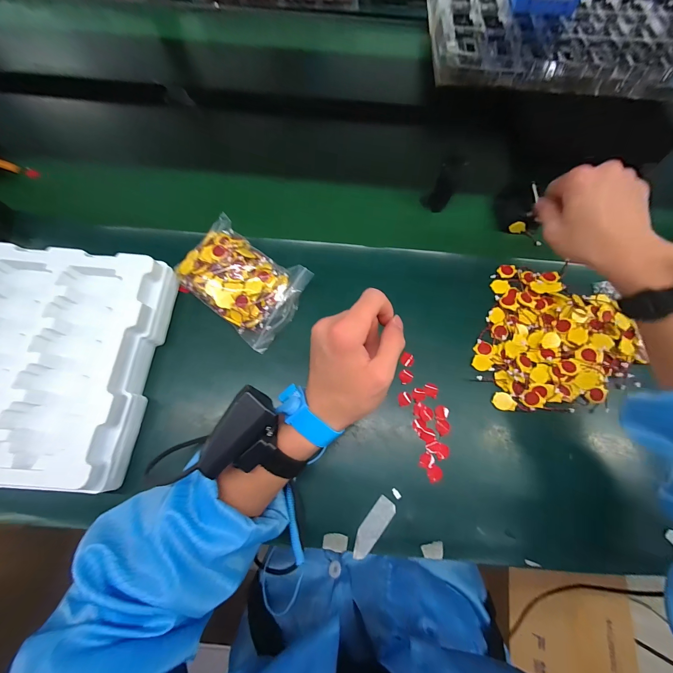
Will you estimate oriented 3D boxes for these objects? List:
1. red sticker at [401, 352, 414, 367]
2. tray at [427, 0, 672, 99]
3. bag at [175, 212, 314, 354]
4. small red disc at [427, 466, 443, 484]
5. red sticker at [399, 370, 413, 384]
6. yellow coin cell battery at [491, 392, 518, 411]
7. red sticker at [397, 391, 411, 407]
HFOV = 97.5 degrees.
[{"bbox_3d":[0.087,0.027,0.360,0.016,0.004,0.016,28,71,8],"label":"red sticker"},{"bbox_3d":[0.435,-0.570,0.557,0.514,0.044,0.302,-1,68,-2],"label":"tray"},{"bbox_3d":[-0.116,-0.071,0.363,0.157,0.035,0.102,37,72,11],"label":"bag"},{"bbox_3d":[0.106,0.147,0.316,0.017,0.004,0.015,-22,72,-10],"label":"small red disc"},{"bbox_3d":[0.083,0.048,0.352,0.016,0.004,0.016,-29,73,-12],"label":"red sticker"},{"bbox_3d":[0.194,0.076,0.341,0.023,0.007,0.020,31,71,9],"label":"yellow coin cell battery"},{"bbox_3d":[0.079,0.073,0.344,0.015,0.004,0.016,-13,70,-7],"label":"red sticker"}]

